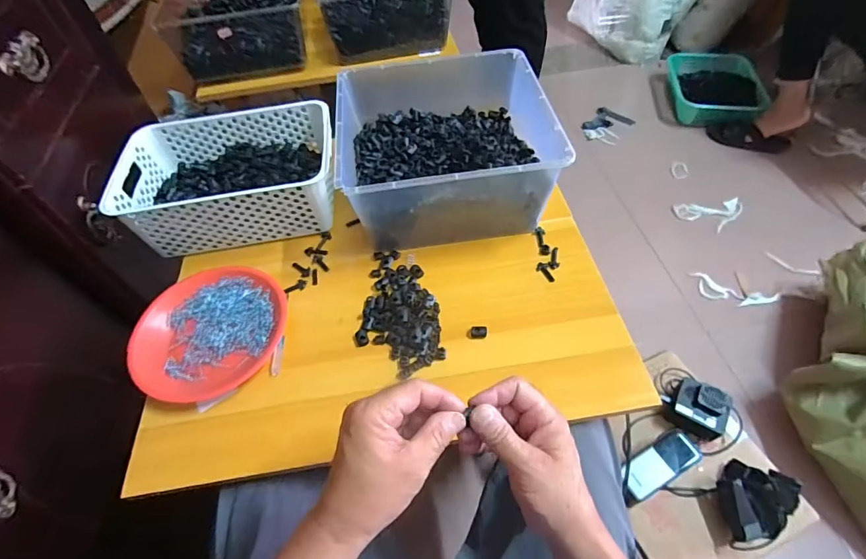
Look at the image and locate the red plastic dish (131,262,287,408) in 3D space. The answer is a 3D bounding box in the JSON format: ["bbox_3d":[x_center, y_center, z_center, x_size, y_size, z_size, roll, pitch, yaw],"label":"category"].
[{"bbox_3d":[-0.290,0.066,0.573,0.176,0.038,0.188,-2,52,2],"label":"red plastic dish"}]

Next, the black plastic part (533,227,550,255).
[{"bbox_3d":[0.160,-0.057,0.638,0.017,0.007,0.051,-5,52,0],"label":"black plastic part"}]

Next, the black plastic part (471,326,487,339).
[{"bbox_3d":[0.059,0.067,0.555,0.020,0.015,0.012,-3,52,2],"label":"black plastic part"}]

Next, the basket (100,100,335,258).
[{"bbox_3d":[-0.305,-0.159,0.686,0.300,0.113,0.214,-8,52,-3],"label":"basket"}]

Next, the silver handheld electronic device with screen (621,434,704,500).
[{"bbox_3d":[0.345,0.280,0.660,0.133,0.021,0.055,-25,77,-13],"label":"silver handheld electronic device with screen"}]

